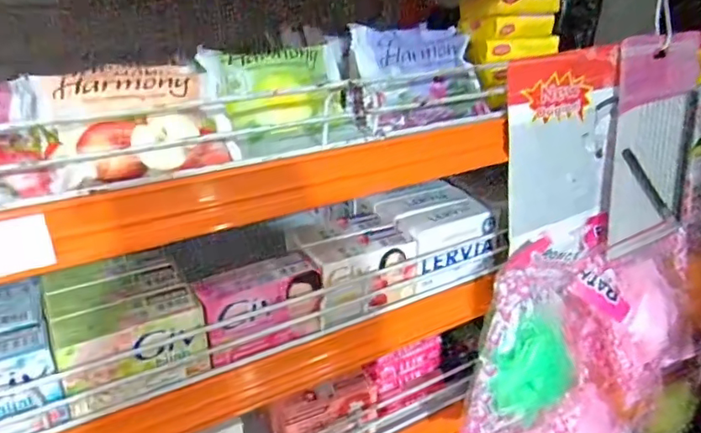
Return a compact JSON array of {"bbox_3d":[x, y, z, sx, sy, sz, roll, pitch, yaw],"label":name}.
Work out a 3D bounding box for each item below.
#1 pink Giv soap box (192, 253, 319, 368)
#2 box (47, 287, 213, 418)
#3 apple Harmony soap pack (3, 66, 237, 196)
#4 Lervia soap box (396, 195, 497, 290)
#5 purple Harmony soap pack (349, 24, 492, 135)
[{"bbox_3d":[-0.069,0.068,0.412,0.089,0.055,0.037,-14,29,-28],"label":"pink Giv soap box"},{"bbox_3d":[-0.146,0.089,0.366,0.090,0.055,0.036,-15,30,-31],"label":"box"},{"bbox_3d":[-0.129,-0.055,0.321,0.112,0.070,0.028,-14,-6,-28],"label":"apple Harmony soap pack"},{"bbox_3d":[0.086,0.024,0.496,0.094,0.059,0.041,-11,28,-23],"label":"Lervia soap box"},{"bbox_3d":[0.056,-0.116,0.435,0.106,0.044,0.093,-13,61,-16],"label":"purple Harmony soap pack"}]

